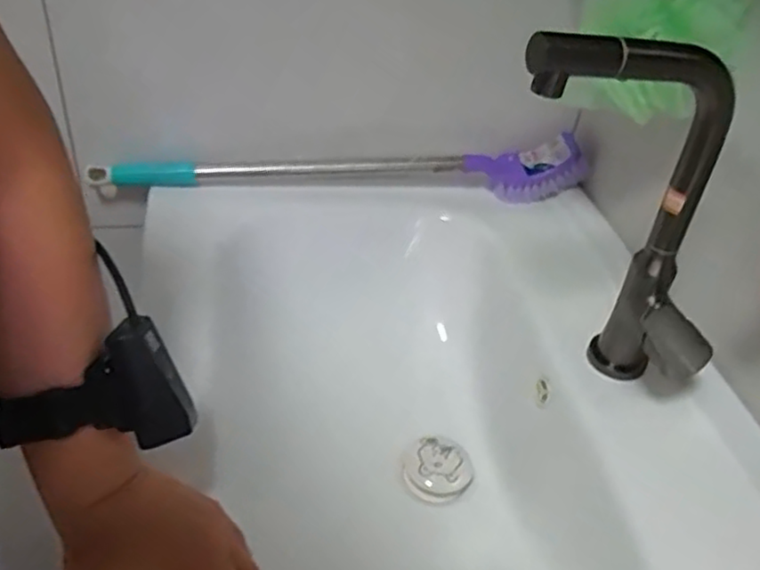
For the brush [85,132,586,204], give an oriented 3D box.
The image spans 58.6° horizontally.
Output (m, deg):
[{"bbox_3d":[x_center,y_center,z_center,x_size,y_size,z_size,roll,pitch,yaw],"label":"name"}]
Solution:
[{"bbox_3d":[-0.038,-0.127,0.733,0.511,0.062,0.048,0,40,-7],"label":"brush"}]

